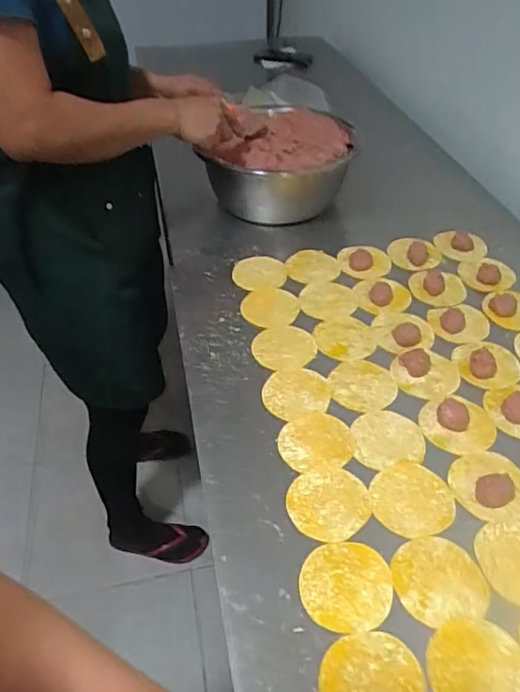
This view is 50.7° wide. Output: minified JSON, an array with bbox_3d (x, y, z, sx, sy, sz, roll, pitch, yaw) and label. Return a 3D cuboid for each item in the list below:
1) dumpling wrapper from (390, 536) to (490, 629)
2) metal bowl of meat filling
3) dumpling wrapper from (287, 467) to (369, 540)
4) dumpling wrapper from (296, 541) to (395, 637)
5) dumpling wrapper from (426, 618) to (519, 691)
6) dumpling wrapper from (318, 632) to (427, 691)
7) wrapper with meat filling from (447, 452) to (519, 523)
[{"bbox_3d":[0.165,0.215,0.505,0.083,0.004,0.076,-7,45,-8],"label":"dumpling wrapper"},{"bbox_3d":[0.042,-0.321,0.966,0.232,0.143,0.231,10,45,11],"label":"metal bowl of meat filling"},{"bbox_3d":[0.071,0.161,0.562,0.083,0.004,0.077,0,44,0],"label":"dumpling wrapper"},{"bbox_3d":[0.079,0.218,0.502,0.078,0.004,0.080,0,44,0],"label":"dumpling wrapper"},{"bbox_3d":[0.179,0.266,0.450,0.082,0.004,0.072,-15,47,-10],"label":"dumpling wrapper"},{"bbox_3d":[0.091,0.275,0.446,0.084,0.004,0.074,-14,47,-12],"label":"dumpling wrapper"},{"bbox_3d":[0.244,0.144,0.574,0.085,0.012,0.081,0,44,0],"label":"wrapper with meat filling"}]

